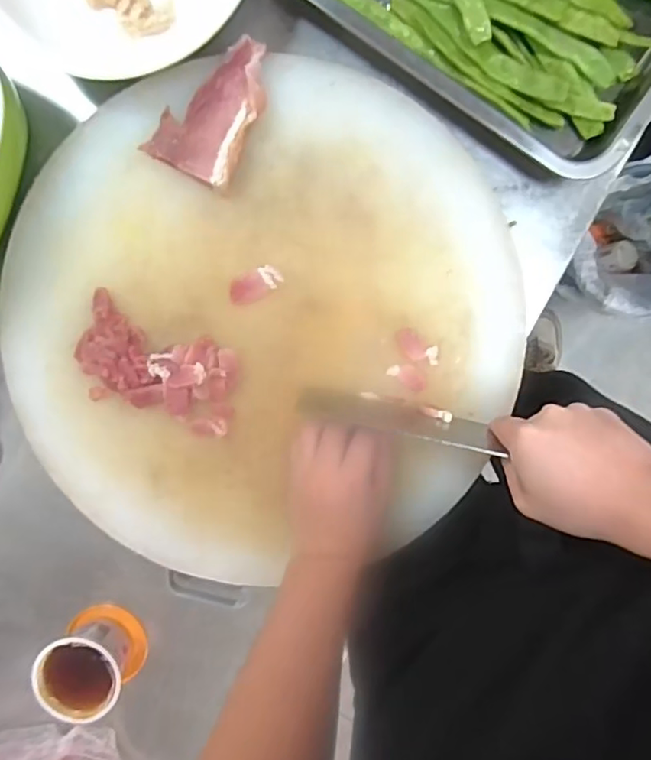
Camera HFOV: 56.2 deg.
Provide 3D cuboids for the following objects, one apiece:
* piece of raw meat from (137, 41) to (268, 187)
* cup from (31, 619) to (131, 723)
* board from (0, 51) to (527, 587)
[{"bbox_3d":[-0.093,-0.229,0.509,0.078,0.031,0.119,29,98,2],"label":"piece of raw meat"},{"bbox_3d":[-0.222,0.269,0.585,0.077,0.078,0.075,1,96,6],"label":"cup"},{"bbox_3d":[-0.061,-0.051,0.538,0.450,0.033,0.429,1,96,6],"label":"board"}]

